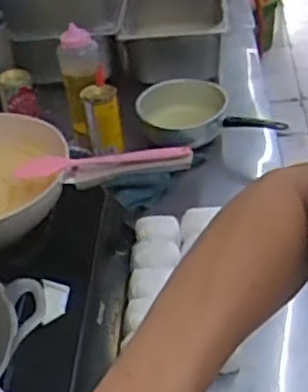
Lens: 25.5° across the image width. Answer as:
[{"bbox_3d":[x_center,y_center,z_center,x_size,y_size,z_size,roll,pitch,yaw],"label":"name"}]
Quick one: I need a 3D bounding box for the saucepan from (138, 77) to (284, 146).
[{"bbox_3d":[0.123,-0.167,1.398,0.313,0.084,0.178,11,39,21],"label":"saucepan"}]

